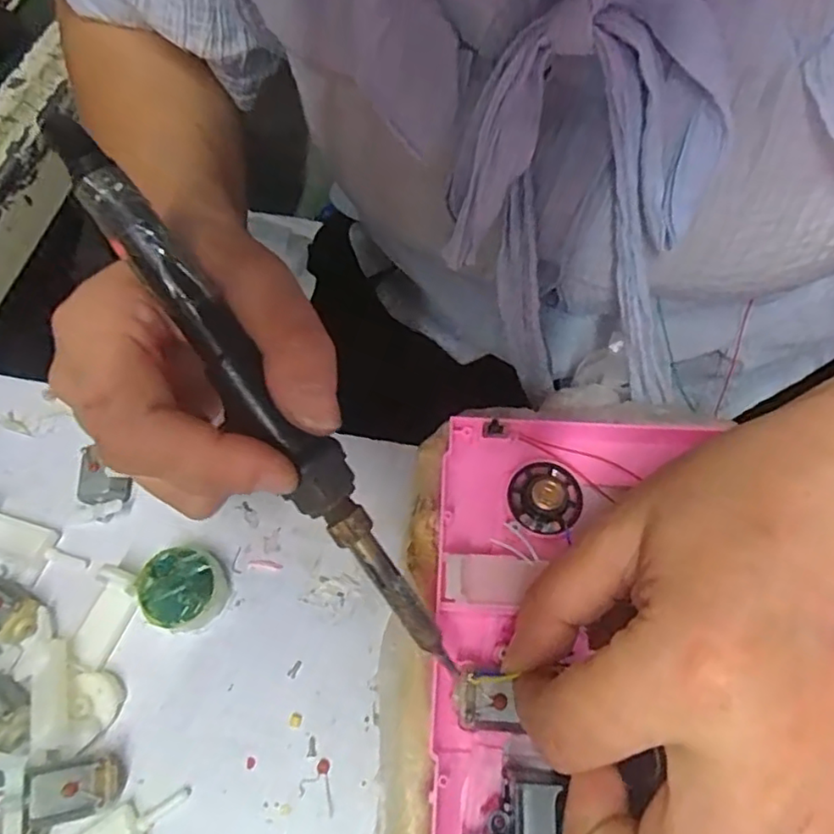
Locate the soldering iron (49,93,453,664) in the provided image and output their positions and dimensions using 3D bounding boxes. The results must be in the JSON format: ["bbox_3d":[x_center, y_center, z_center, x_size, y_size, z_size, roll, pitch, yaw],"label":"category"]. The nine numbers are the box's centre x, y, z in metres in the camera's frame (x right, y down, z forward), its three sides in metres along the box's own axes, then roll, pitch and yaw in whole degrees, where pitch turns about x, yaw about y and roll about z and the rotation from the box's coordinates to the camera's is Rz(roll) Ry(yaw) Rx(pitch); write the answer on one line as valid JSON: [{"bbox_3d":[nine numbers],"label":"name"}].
[{"bbox_3d":[-0.048,-0.006,0.185,0.018,0.019,0.187,-37,95,-16],"label":"soldering iron"}]

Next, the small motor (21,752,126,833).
[{"bbox_3d":[-0.124,0.134,0.225,0.032,0.014,0.019,-4,73,-27],"label":"small motor"}]

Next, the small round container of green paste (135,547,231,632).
[{"bbox_3d":[-0.098,0.072,0.261,0.032,0.017,0.032,-1,62,2],"label":"small round container of green paste"}]

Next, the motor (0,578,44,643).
[{"bbox_3d":[-0.172,0.079,0.259,0.031,0.016,0.020,21,65,13],"label":"motor"}]

